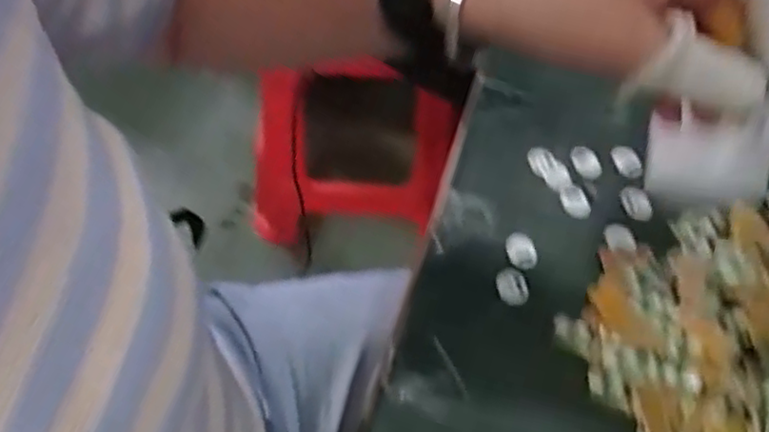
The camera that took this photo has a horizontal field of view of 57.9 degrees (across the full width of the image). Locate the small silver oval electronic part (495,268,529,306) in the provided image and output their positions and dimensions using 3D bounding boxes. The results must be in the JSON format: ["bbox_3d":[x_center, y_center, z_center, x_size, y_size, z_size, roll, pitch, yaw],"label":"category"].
[{"bbox_3d":[0.072,0.040,0.391,0.019,0.004,0.020,17,57,10],"label":"small silver oval electronic part"}]

